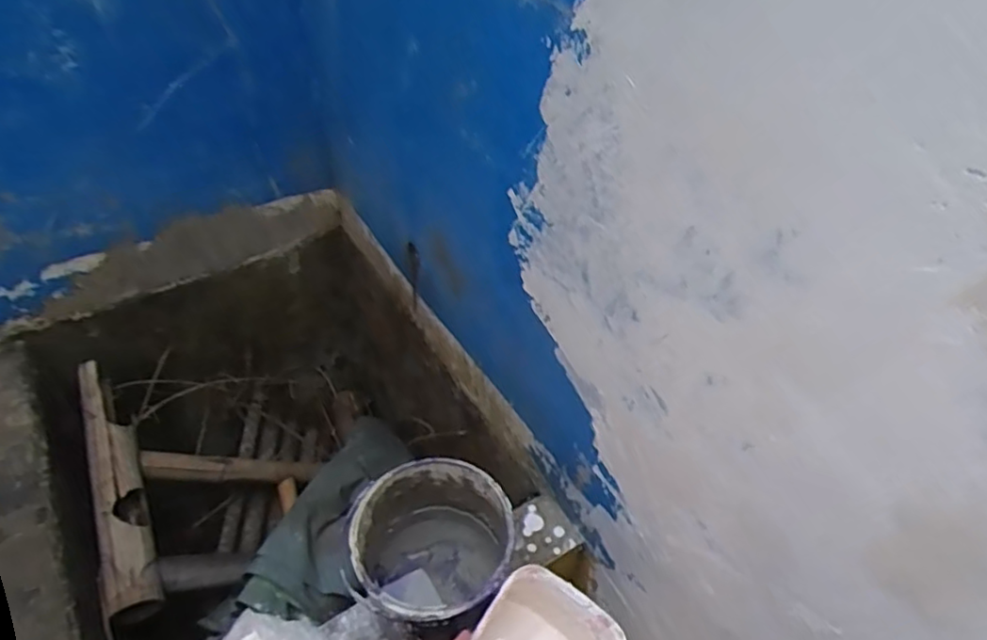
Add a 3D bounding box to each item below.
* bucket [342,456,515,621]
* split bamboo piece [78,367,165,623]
[{"bbox_3d":[-0.078,0.300,0.798,0.185,0.186,0.193,22,51,15],"label":"bucket"},{"bbox_3d":[-0.647,0.271,1.095,0.073,0.076,0.484,-19,53,-20],"label":"split bamboo piece"}]

